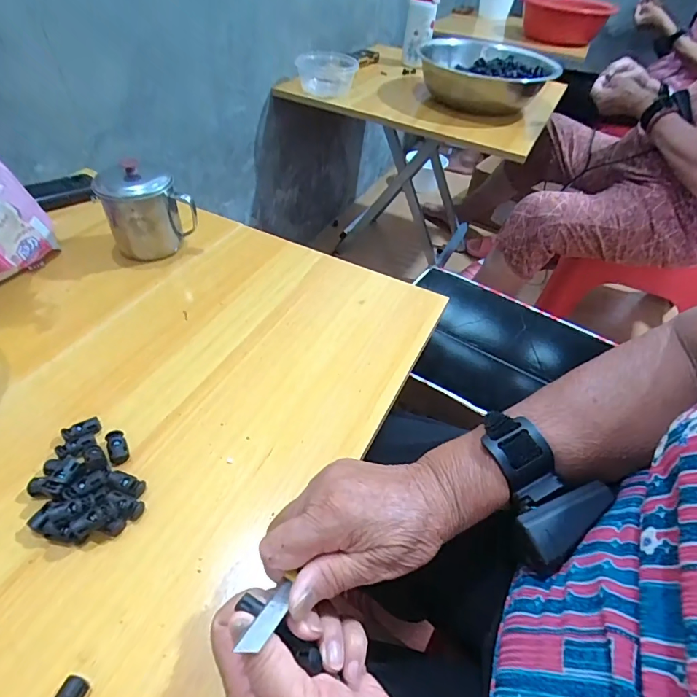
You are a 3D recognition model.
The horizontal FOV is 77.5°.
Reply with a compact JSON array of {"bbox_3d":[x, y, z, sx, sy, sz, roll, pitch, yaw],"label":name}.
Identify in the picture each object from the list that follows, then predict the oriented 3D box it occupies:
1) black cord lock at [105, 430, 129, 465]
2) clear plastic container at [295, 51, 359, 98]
[{"bbox_3d":[-0.184,0.078,0.345,0.013,0.006,0.030,-20,52,-23],"label":"black cord lock"},{"bbox_3d":[-0.047,-0.598,0.946,0.126,0.061,0.116,2,47,-4],"label":"clear plastic container"}]

